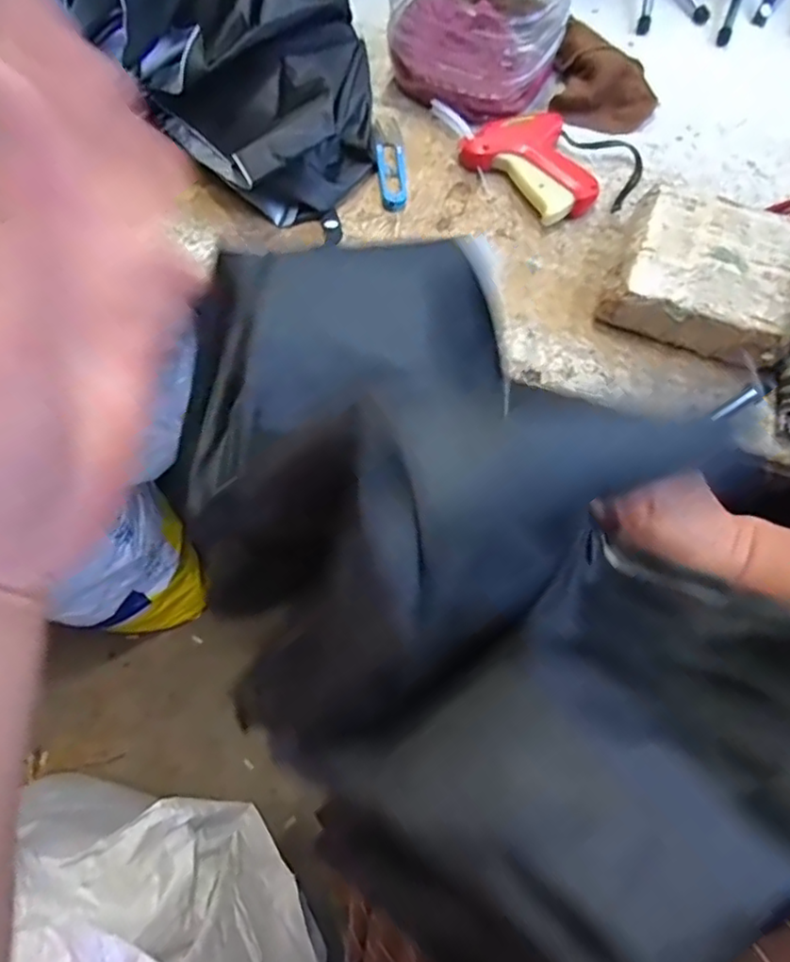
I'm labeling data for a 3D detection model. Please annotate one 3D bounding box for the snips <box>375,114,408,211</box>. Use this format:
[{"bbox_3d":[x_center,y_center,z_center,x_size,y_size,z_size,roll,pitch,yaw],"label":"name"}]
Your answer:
[{"bbox_3d":[-0.004,-0.304,0.572,0.025,0.012,0.125,-4,66,0],"label":"snips"}]

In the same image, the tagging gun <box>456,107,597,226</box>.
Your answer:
[{"bbox_3d":[0.134,-0.295,0.551,0.091,0.027,0.128,-40,71,-15],"label":"tagging gun"}]

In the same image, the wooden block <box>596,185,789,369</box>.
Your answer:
[{"bbox_3d":[0.252,-0.165,0.489,0.136,0.050,0.119,21,69,10],"label":"wooden block"}]

